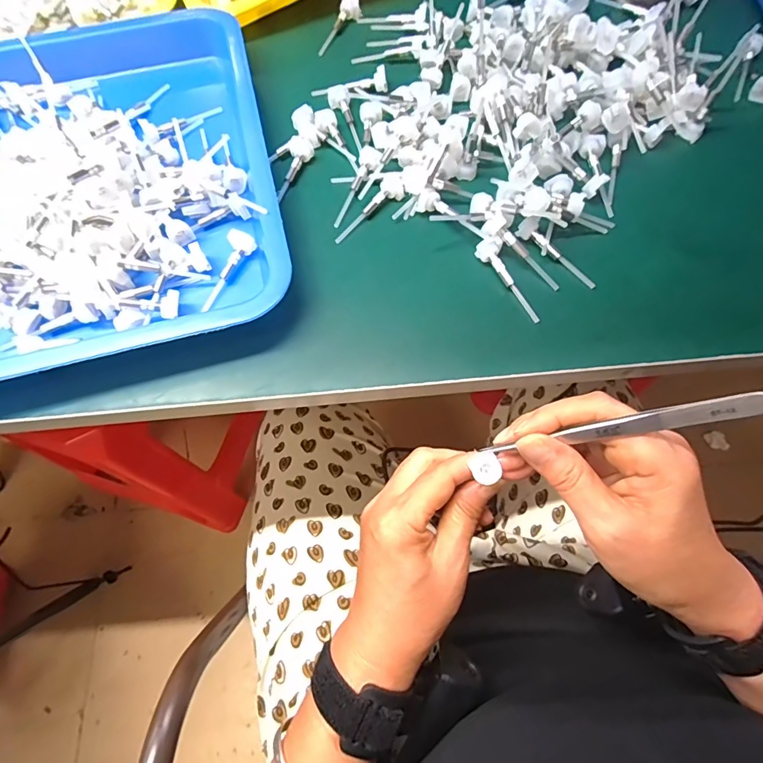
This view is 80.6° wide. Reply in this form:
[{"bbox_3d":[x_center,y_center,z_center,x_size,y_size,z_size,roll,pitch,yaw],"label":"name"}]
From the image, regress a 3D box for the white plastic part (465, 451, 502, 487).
[{"bbox_3d":[0.060,0.049,0.260,0.016,0.006,0.020,-12,70,-4],"label":"white plastic part"}]

